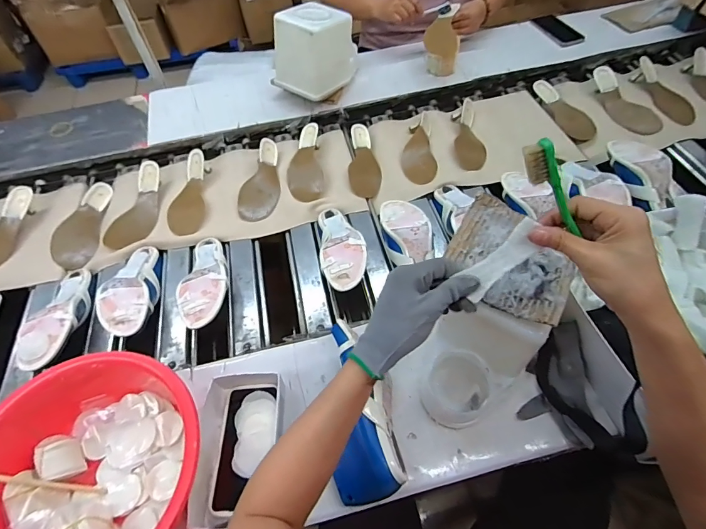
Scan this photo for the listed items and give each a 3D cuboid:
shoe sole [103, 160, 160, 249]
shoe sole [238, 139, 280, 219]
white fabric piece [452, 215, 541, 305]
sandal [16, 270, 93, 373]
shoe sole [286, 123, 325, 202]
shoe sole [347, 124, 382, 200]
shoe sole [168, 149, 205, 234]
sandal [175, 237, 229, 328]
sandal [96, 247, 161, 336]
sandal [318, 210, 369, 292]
[{"bbox_3d":[-0.478,-0.136,0.861,0.083,0.036,0.222,8,57,8],"label":"shoe sole"},{"bbox_3d":[-0.221,-0.199,0.900,0.090,0.044,0.229,-7,57,-2],"label":"shoe sole"},{"bbox_3d":[0.139,-0.004,0.359,0.084,0.008,0.030,-43,85,15],"label":"white fabric piece"},{"bbox_3d":[-0.530,0.083,0.693,0.088,0.043,0.227,-9,41,-4],"label":"sandal"},{"bbox_3d":[-0.116,-0.248,0.909,0.083,0.028,0.216,-7,57,-2],"label":"shoe sole"},{"bbox_3d":[0.028,-0.255,0.921,0.074,0.031,0.216,-2,57,1],"label":"shoe sole"},{"bbox_3d":[-0.384,-0.164,0.879,0.090,0.039,0.225,-9,57,-3],"label":"shoe sole"},{"bbox_3d":[-0.277,0.019,0.722,0.092,0.044,0.222,-13,41,-6],"label":"sandal"},{"bbox_3d":[-0.414,0.041,0.723,0.086,0.059,0.220,-11,40,-5],"label":"sandal"},{"bbox_3d":[-0.027,-0.044,0.747,0.087,0.054,0.225,-13,43,-6],"label":"sandal"}]

